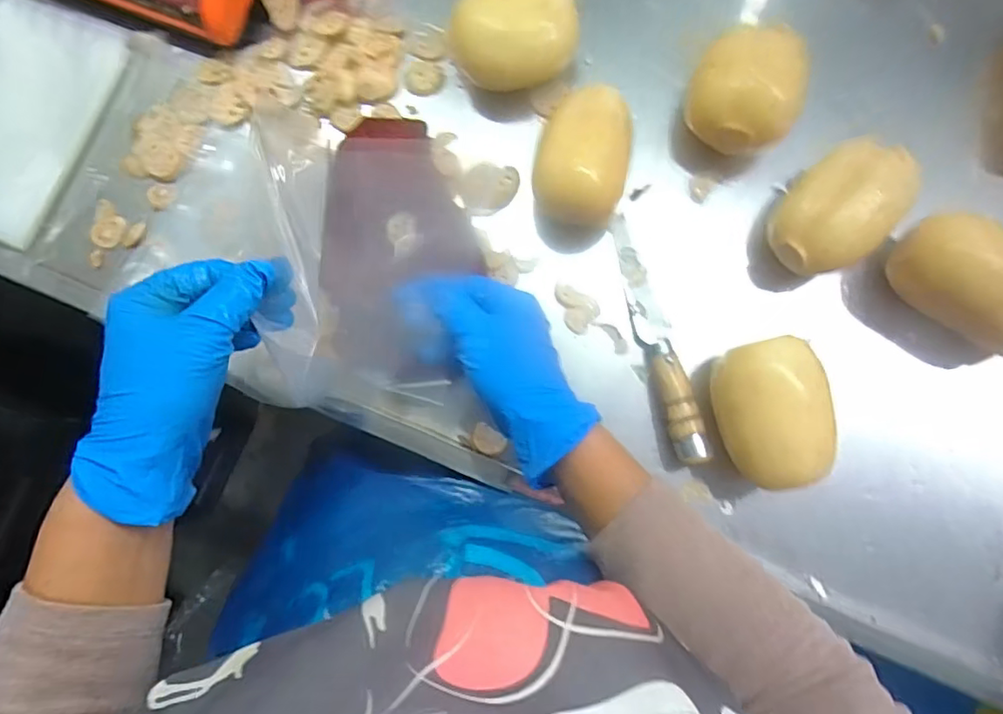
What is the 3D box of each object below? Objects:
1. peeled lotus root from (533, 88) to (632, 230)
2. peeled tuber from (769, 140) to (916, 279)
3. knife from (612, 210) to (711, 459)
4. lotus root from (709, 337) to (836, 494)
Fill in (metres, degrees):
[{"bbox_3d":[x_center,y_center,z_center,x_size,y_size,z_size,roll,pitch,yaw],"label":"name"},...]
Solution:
[{"bbox_3d":[0.063,-0.153,0.437,0.073,0.064,0.101,4,84,4],"label":"peeled lotus root"},{"bbox_3d":[0.248,-0.106,0.420,0.094,0.073,0.073,-43,83,-2],"label":"peeled tuber"},{"bbox_3d":[0.121,-0.018,0.440,0.024,0.030,0.202,-15,83,2],"label":"knife"},{"bbox_3d":[0.192,0.041,0.407,0.064,0.071,0.099,-12,83,2],"label":"lotus root"}]

